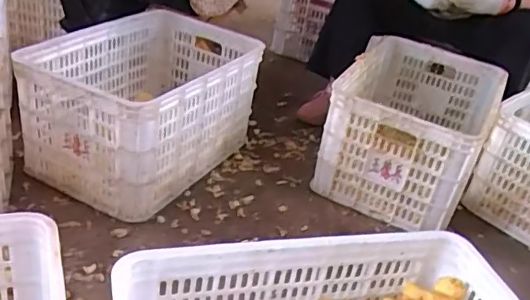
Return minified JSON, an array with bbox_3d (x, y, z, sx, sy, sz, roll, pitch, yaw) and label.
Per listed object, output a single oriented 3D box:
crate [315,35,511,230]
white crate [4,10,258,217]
[{"bbox_3d":[0.392,-0.077,1.472,0.346,0.261,0.550,21,33,19],"label":"crate"},{"bbox_3d":[-0.270,-0.118,1.365,0.351,0.287,0.562,20,33,17],"label":"white crate"}]

